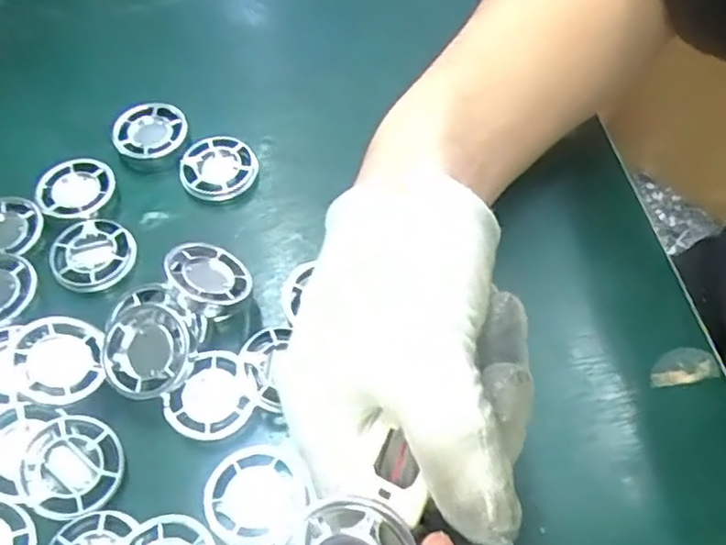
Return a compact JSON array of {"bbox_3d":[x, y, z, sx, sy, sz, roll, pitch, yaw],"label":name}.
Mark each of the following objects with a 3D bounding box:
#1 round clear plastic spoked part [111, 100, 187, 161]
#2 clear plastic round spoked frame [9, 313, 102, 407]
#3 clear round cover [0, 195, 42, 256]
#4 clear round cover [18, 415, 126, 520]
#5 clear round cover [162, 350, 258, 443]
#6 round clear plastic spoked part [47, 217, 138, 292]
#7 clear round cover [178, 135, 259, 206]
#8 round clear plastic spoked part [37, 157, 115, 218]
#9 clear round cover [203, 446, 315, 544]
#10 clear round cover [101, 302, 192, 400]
[{"bbox_3d":[-0.114,-0.078,0.369,0.037,0.007,0.036,-1,59,2],"label":"round clear plastic spoked part"},{"bbox_3d":[-0.129,0.037,0.289,0.035,0.011,0.040,-22,61,-10],"label":"clear plastic round spoked frame"},{"bbox_3d":[-0.177,-0.023,0.337,0.034,0.010,0.036,-1,59,2],"label":"clear round cover"},{"bbox_3d":[-0.115,0.076,0.271,0.037,0.004,0.037,-28,79,-22],"label":"clear round cover"},{"bbox_3d":[-0.065,0.052,0.287,0.035,0.008,0.035,-1,59,2],"label":"clear round cover"},{"bbox_3d":[-0.131,-0.009,0.333,0.038,0.005,0.038,-1,59,2],"label":"round clear plastic spoked part"},{"bbox_3d":[-0.075,-0.054,0.360,0.039,0.012,0.036,-1,59,2],"label":"clear round cover"},{"bbox_3d":[-0.146,-0.043,0.350,0.035,0.007,0.038,-1,59,2],"label":"round clear plastic spoked part"},{"bbox_3d":[-0.042,0.086,0.268,0.038,0.004,0.039,-1,59,2],"label":"clear round cover"},{"bbox_3d":[-0.090,0.033,0.288,0.036,0.011,0.038,-1,77,5],"label":"clear round cover"}]

